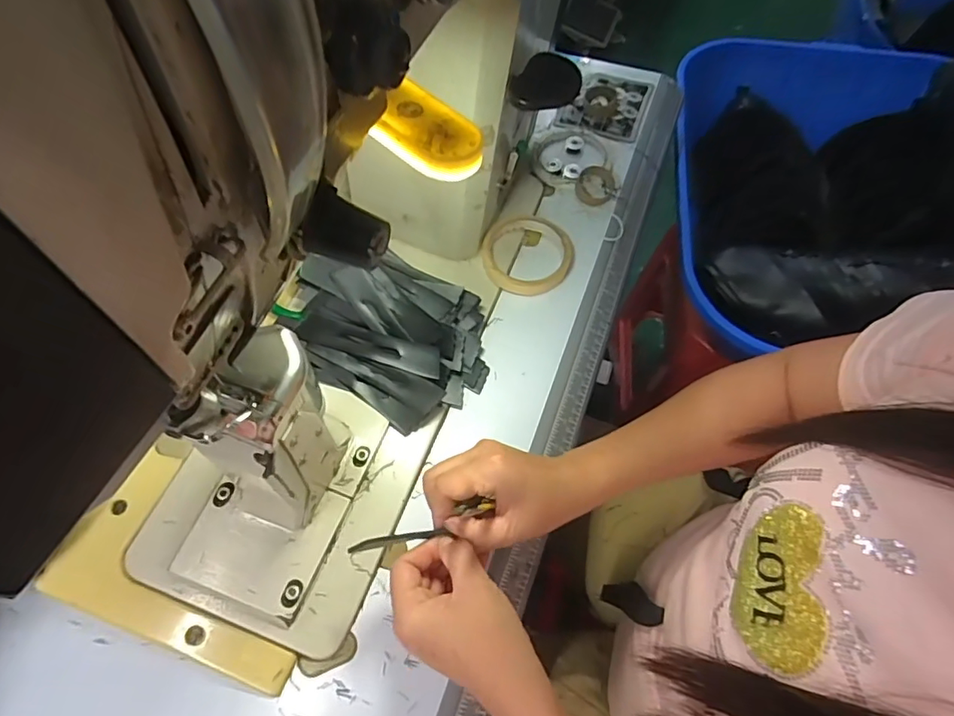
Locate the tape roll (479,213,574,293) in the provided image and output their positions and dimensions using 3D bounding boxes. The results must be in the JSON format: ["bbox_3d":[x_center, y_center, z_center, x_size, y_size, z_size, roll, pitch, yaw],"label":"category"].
[{"bbox_3d":[0.053,-0.108,0.549,0.090,0.021,0.094,0,62,1],"label":"tape roll"}]

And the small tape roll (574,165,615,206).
[{"bbox_3d":[0.132,-0.193,0.596,0.042,0.017,0.045,0,62,1],"label":"small tape roll"}]

